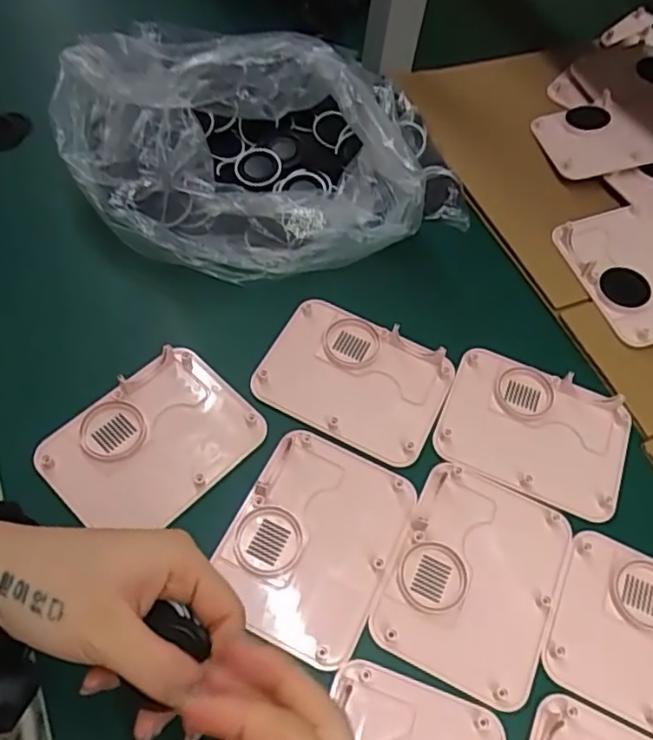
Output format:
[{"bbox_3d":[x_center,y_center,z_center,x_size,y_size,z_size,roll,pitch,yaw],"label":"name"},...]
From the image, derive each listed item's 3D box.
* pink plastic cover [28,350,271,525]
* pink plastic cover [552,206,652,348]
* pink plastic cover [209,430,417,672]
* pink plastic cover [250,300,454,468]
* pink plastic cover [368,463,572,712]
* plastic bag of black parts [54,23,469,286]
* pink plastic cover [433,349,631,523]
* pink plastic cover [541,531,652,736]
[{"bbox_3d":[-0.111,0.047,0.413,0.093,0.010,0.124,41,65,19],"label":"pink plastic cover"},{"bbox_3d":[0.251,-0.080,0.514,0.093,0.016,0.124,-12,61,-10],"label":"pink plastic cover"},{"bbox_3d":[-0.007,0.103,0.390,0.097,0.007,0.128,24,61,11],"label":"pink plastic cover"},{"bbox_3d":[0.020,0.004,0.449,0.125,0.008,0.095,24,61,11],"label":"pink plastic cover"},{"bbox_3d":[0.090,0.124,0.387,0.096,0.008,0.126,23,61,10],"label":"pink plastic cover"},{"bbox_3d":[-0.047,-0.184,0.499,0.292,0.115,0.203,-15,61,-12],"label":"plastic bag of black parts"},{"bbox_3d":[0.145,0.042,0.442,0.125,0.010,0.096,22,60,10],"label":"pink plastic cover"},{"bbox_3d":[0.196,0.162,0.376,0.123,0.008,0.097,24,61,11],"label":"pink plastic cover"}]

